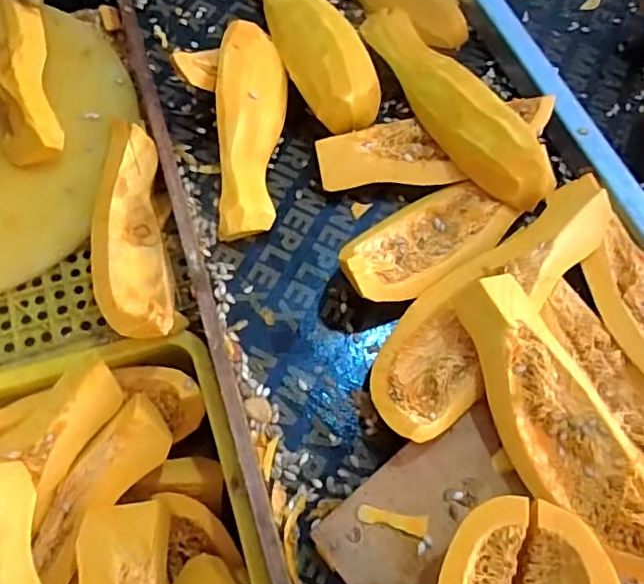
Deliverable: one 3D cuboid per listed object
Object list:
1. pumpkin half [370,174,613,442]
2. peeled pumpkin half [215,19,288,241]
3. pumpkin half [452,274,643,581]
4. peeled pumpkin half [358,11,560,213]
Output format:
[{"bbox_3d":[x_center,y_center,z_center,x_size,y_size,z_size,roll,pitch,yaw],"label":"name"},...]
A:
[{"bbox_3d":[0.182,0.004,0.625,0.113,0.073,0.368,40,69,13],"label":"pumpkin half"},{"bbox_3d":[-0.087,-0.199,0.694,0.082,0.048,0.284,2,79,-1],"label":"peeled pumpkin half"},{"bbox_3d":[0.226,0.120,0.548,0.106,0.068,0.297,-20,69,-13],"label":"pumpkin half"},{"bbox_3d":[0.158,-0.251,0.719,0.083,0.067,0.364,-28,71,-16],"label":"peeled pumpkin half"}]

